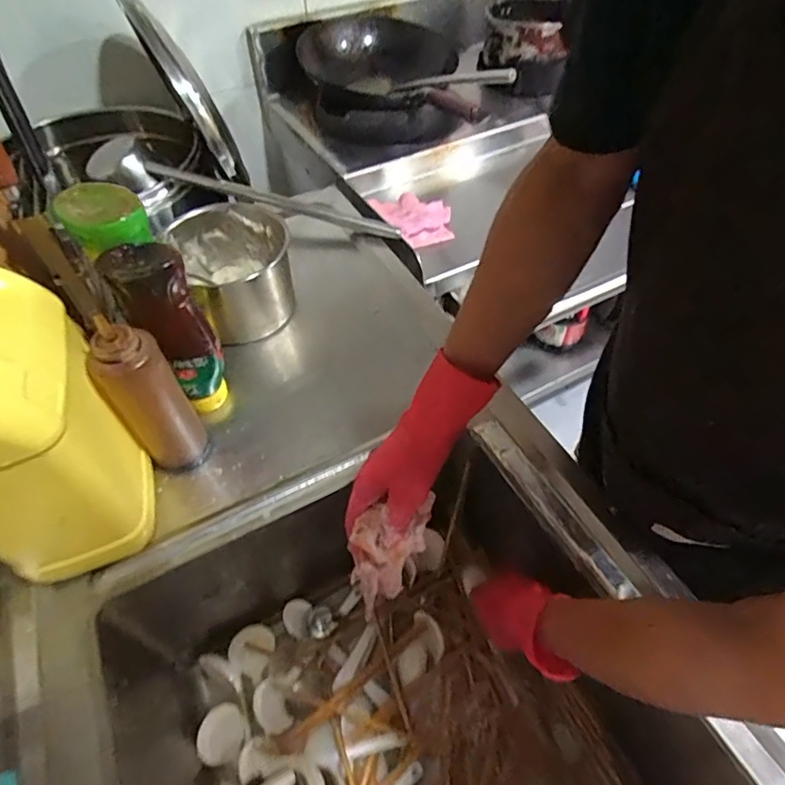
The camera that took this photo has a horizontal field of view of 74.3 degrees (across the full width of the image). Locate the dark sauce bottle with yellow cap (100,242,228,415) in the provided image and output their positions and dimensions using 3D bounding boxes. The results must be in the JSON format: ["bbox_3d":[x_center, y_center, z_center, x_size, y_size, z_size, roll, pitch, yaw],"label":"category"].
[{"bbox_3d":[-0.245,-0.065,0.583,0.072,0.220,0.079,-33,57,-23],"label":"dark sauce bottle with yellow cap"}]

